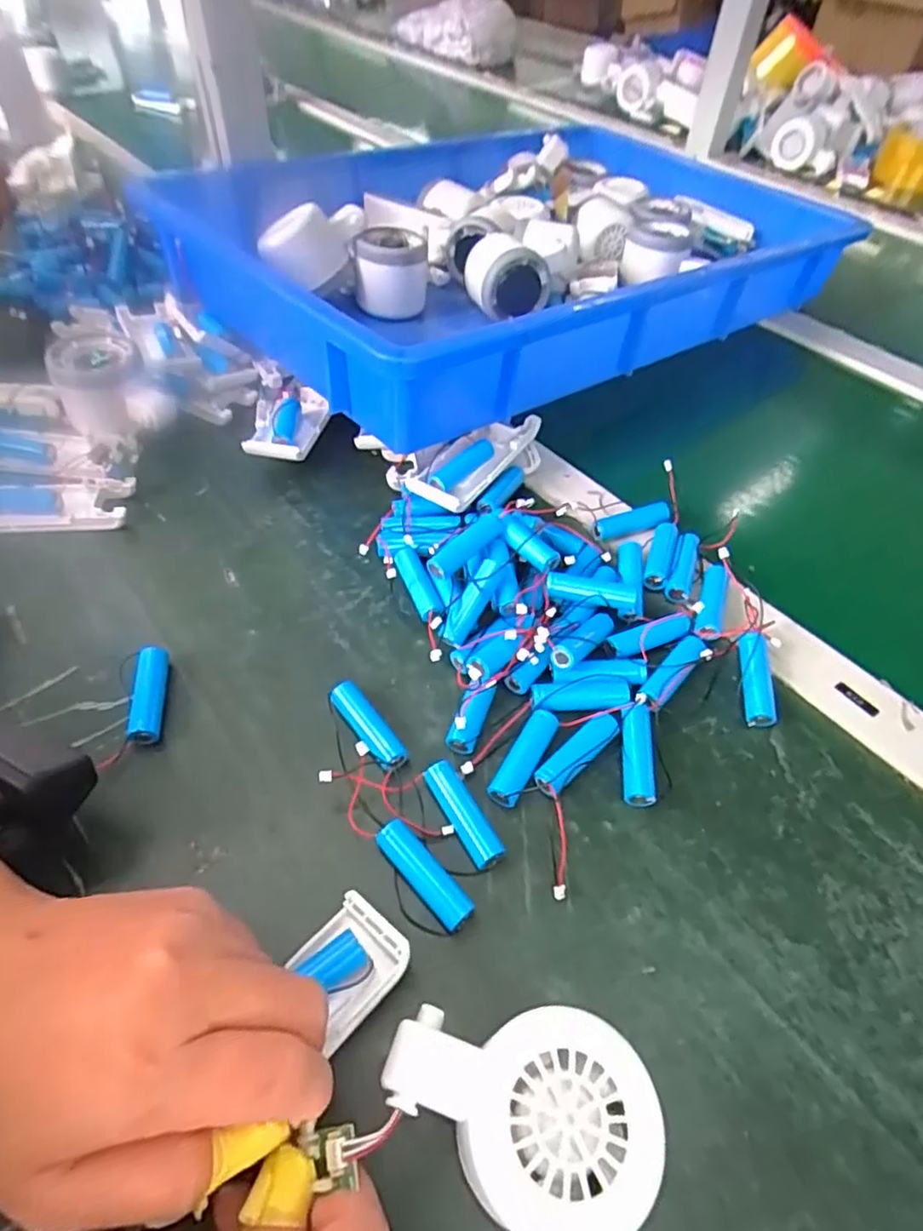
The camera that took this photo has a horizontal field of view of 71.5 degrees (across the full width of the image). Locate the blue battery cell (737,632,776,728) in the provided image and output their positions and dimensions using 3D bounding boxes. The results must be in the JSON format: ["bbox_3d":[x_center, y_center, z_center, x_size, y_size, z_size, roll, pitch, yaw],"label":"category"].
[{"bbox_3d":[0.155,0.033,0.337,0.014,0.014,0.050,3,66,-1],"label":"blue battery cell"}]

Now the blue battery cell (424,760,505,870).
[{"bbox_3d":[0.000,0.090,0.292,0.014,0.013,0.049,-25,57,-22],"label":"blue battery cell"}]

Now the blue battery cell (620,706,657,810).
[{"bbox_3d":[0.086,0.068,0.312,0.017,0.015,0.047,4,51,0],"label":"blue battery cell"}]

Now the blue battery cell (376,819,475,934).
[{"bbox_3d":[-0.016,0.112,0.275,0.014,0.016,0.050,-35,61,-27],"label":"blue battery cell"}]

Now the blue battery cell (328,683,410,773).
[{"bbox_3d":[-0.047,0.055,0.315,0.015,0.016,0.050,-34,60,-26],"label":"blue battery cell"}]

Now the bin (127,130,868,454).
[{"bbox_3d":[0.054,-0.340,0.584,0.531,0.106,0.402,-33,60,-26],"label":"bin"}]

